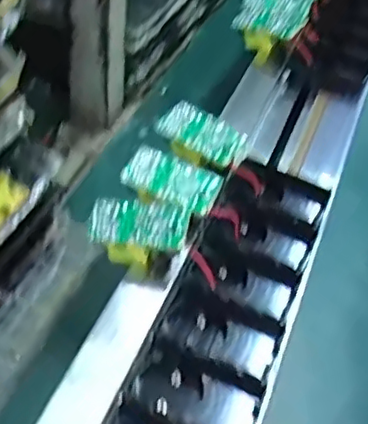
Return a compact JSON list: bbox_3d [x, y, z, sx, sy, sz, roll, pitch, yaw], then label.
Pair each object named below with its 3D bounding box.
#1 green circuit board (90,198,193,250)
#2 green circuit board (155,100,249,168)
[{"bbox_3d":[-0.028,0.007,0.413,0.062,0.007,0.041,6,40,5],"label":"green circuit board"},{"bbox_3d":[0.014,-0.059,0.477,0.067,0.010,0.037,28,48,20],"label":"green circuit board"}]

